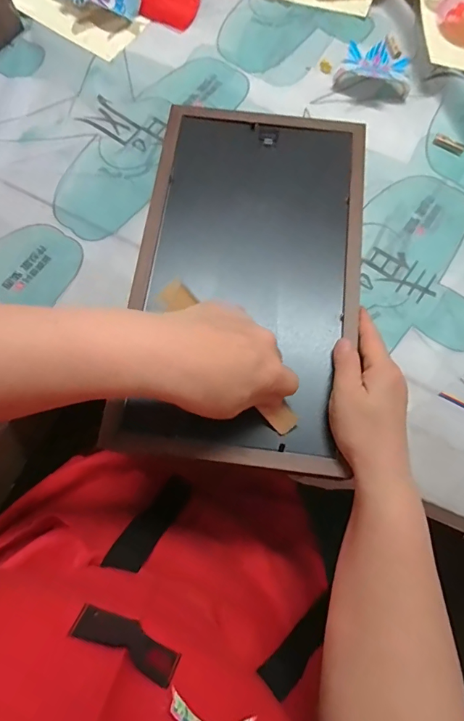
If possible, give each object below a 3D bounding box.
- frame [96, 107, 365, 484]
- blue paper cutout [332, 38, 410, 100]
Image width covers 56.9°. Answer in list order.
[{"bbox_3d":[0.016,-0.084,0.384,0.195,0.014,0.349,8,74,1],"label":"frame"},{"bbox_3d":[0.170,-0.351,0.511,0.083,0.017,0.097,11,72,4],"label":"blue paper cutout"}]

